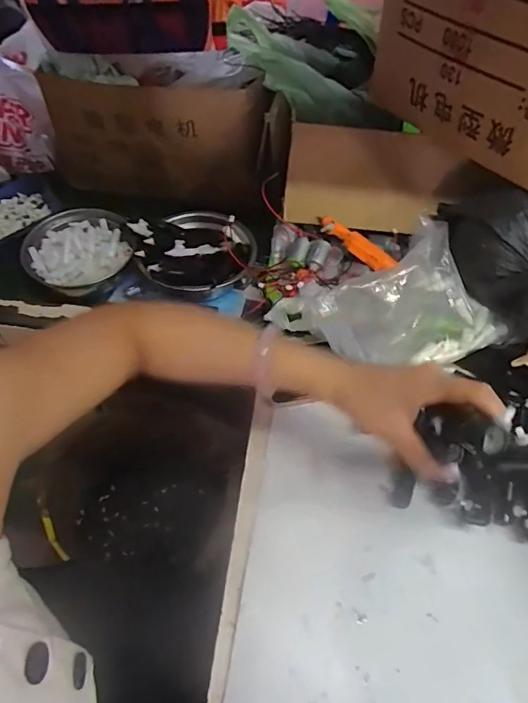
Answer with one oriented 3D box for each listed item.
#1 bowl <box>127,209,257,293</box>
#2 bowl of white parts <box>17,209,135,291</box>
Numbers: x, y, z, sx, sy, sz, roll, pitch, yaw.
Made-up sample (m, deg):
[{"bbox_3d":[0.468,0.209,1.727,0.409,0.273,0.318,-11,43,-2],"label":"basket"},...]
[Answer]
[{"bbox_3d":[-0.088,-0.139,0.630,0.149,0.053,0.155,1,55,-1],"label":"bowl"},{"bbox_3d":[-0.250,-0.133,0.627,0.132,0.046,0.128,1,55,-1],"label":"bowl of white parts"}]

